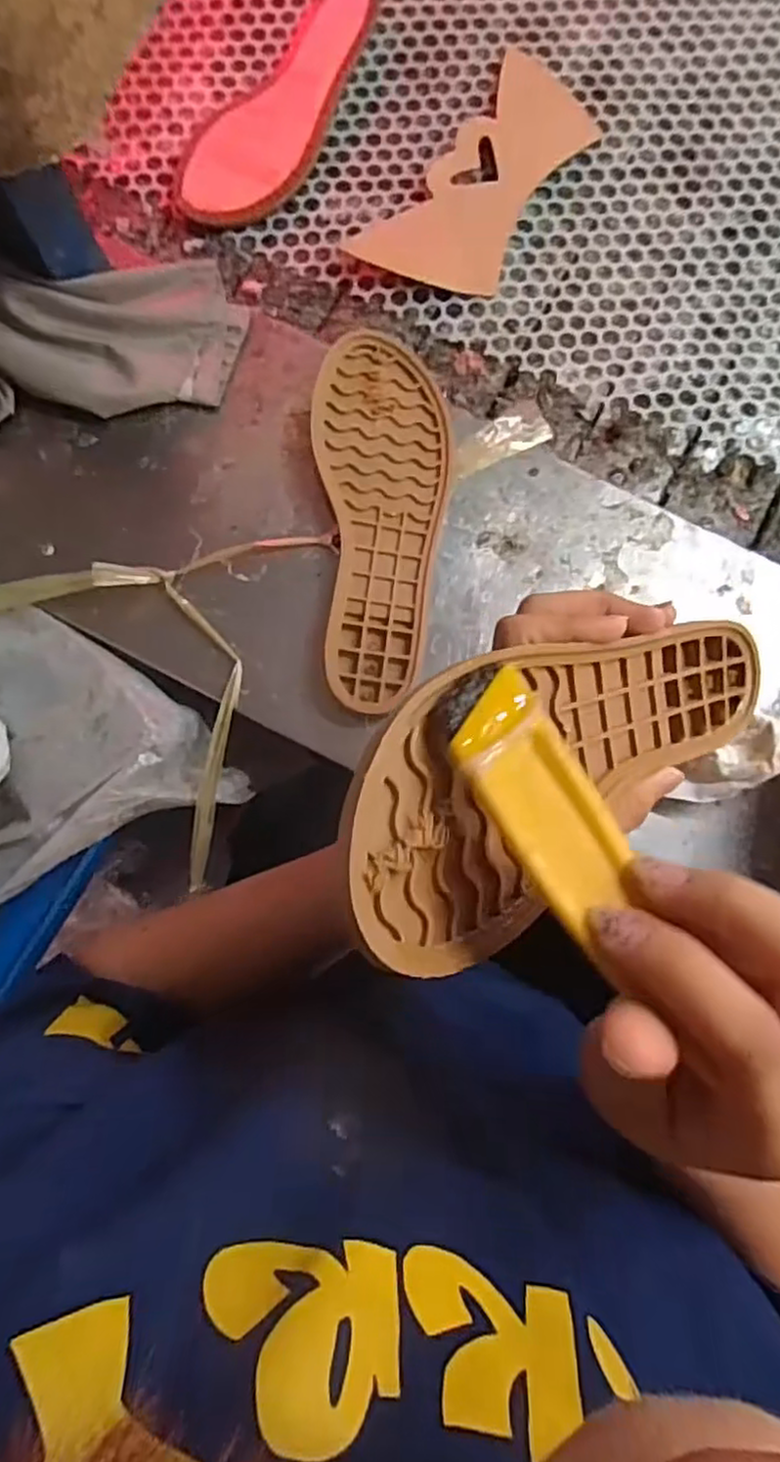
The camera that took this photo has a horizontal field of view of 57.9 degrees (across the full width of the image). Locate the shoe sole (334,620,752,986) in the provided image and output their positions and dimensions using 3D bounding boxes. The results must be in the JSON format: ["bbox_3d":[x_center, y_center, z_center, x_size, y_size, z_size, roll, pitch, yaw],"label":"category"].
[{"bbox_3d":[0.070,0.001,0.252,0.225,0.015,0.082,-30,104,-36],"label":"shoe sole"}]

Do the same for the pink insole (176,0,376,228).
[{"bbox_3d":[-0.073,-0.440,0.495,0.077,0.014,0.215,30,84,4],"label":"pink insole"}]

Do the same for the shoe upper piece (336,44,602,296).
[{"bbox_3d":[0.069,-0.382,0.490,0.094,0.006,0.189,37,83,4],"label":"shoe upper piece"}]

